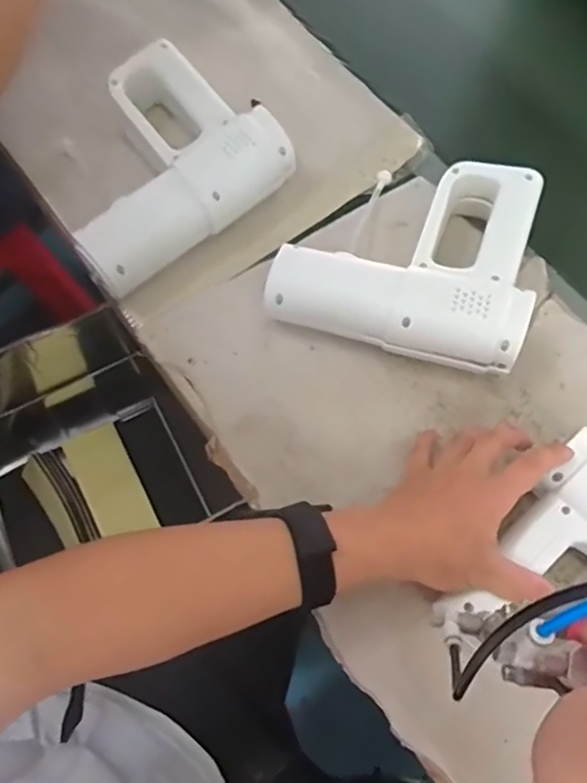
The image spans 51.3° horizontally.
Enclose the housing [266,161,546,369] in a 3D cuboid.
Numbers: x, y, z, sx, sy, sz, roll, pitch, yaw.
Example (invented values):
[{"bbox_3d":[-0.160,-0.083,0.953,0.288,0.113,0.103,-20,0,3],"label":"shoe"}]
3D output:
[{"bbox_3d":[0.100,-0.120,0.532,0.201,0.070,0.183,16,69,7],"label":"housing"}]

